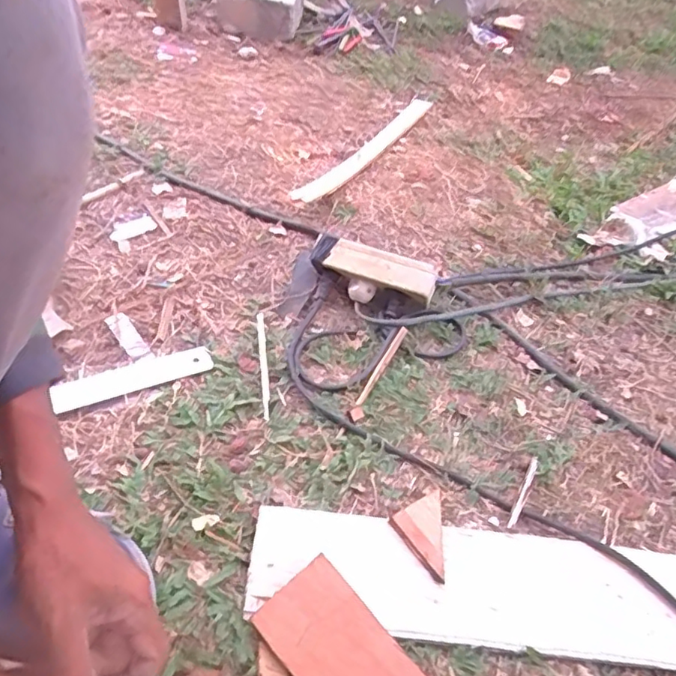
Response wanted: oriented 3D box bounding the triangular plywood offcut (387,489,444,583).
[{"bbox_3d":[0.071,0.170,0.524,0.045,0.004,0.089,8,45,0],"label":"triangular plywood offcut"}]

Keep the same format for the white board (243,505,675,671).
[{"bbox_3d":[0.153,0.214,0.502,0.453,0.018,0.101,7,45,-1],"label":"white board"}]

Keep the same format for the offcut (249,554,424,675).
[{"bbox_3d":[0.006,0.245,0.445,0.074,0.005,0.140,-33,62,-29],"label":"offcut"}]

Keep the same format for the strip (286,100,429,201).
[{"bbox_3d":[0.060,-0.347,1.046,0.053,0.020,0.433,27,48,19],"label":"strip"}]

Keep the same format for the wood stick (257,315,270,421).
[{"bbox_3d":[-0.085,0.027,0.665,0.008,0.005,0.158,-2,46,-9],"label":"wood stick"}]

